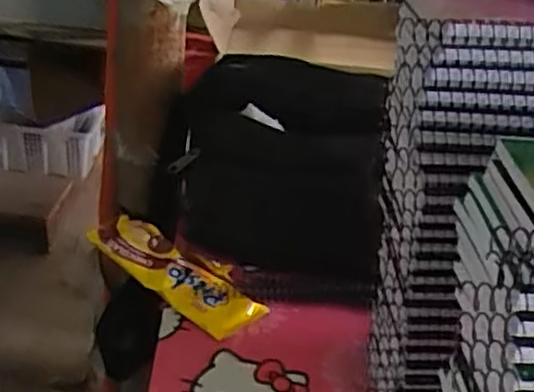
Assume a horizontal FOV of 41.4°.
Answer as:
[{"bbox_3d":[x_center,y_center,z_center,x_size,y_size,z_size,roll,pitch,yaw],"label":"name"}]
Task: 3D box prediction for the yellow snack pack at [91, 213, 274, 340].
[{"bbox_3d":[-0.074,0.060,0.592,0.156,0.038,0.056,25,36,30],"label":"yellow snack pack"}]

